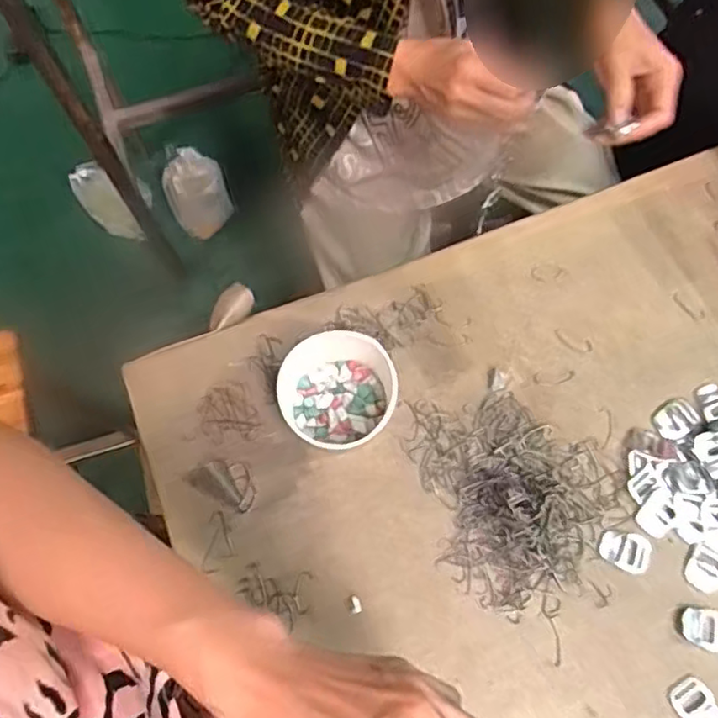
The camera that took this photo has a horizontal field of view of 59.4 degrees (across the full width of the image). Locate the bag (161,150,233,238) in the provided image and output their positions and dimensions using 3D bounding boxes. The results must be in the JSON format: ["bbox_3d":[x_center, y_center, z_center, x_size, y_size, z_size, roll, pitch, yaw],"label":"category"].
[{"bbox_3d":[-0.368,-0.375,1.441,0.135,0.203,0.094,-33,73,-10],"label":"bag"}]

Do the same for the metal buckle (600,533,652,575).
[{"bbox_3d":[0.221,0.158,0.519,0.041,0.004,0.029,18,72,7],"label":"metal buckle"}]

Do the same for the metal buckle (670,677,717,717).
[{"bbox_3d":[0.261,0.268,0.481,0.030,0.004,0.040,-28,72,-9],"label":"metal buckle"}]

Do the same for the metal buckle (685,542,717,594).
[{"bbox_3d":[0.286,0.171,0.514,0.031,0.004,0.039,33,74,12],"label":"metal buckle"}]

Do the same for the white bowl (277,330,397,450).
[{"bbox_3d":[-0.019,0.030,0.534,0.093,0.072,0.085,0,70,1],"label":"white bowl"}]

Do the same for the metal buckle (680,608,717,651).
[{"bbox_3d":[0.275,0.214,0.498,0.040,0.007,0.029,11,71,5],"label":"metal buckle"}]

